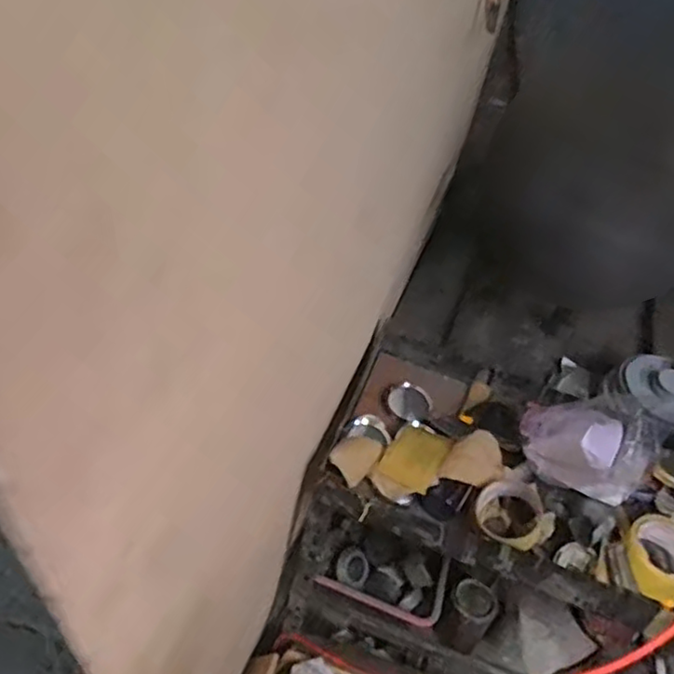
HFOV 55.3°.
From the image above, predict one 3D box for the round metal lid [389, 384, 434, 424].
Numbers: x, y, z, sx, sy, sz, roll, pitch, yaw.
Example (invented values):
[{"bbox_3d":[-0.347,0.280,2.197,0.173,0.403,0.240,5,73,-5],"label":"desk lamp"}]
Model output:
[{"bbox_3d":[0.113,0.102,0.992,0.064,0.012,0.067,5,49,-6],"label":"round metal lid"}]

